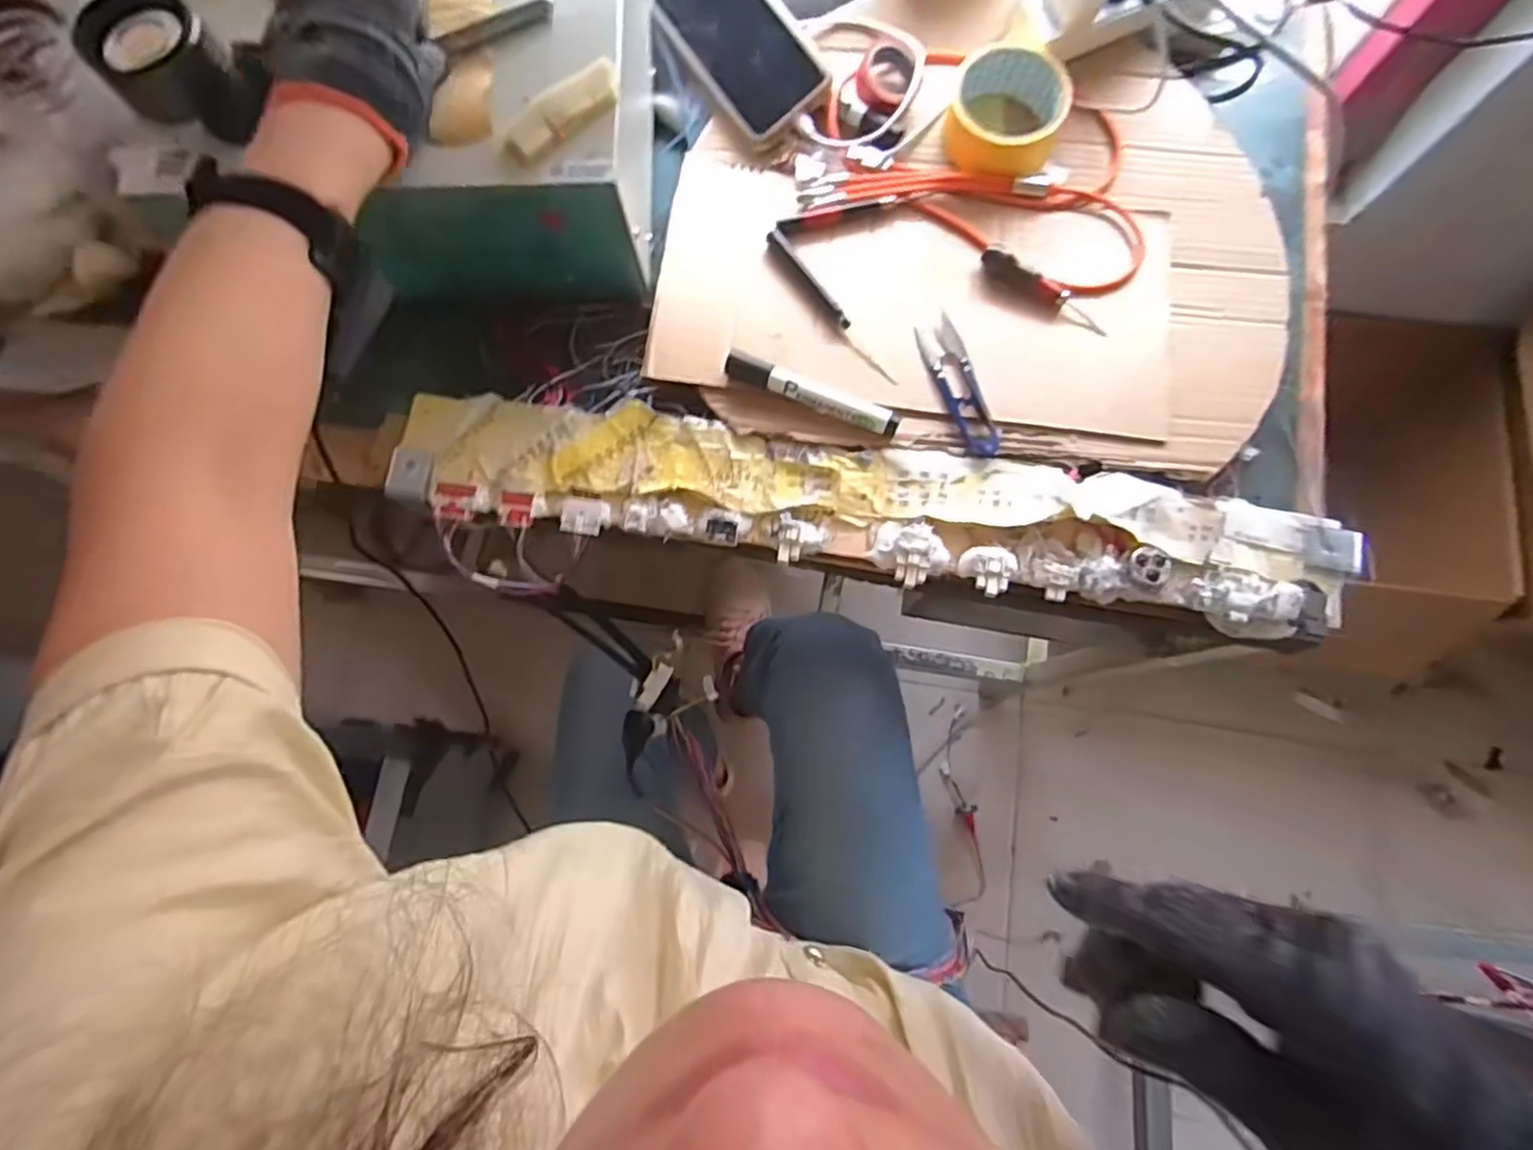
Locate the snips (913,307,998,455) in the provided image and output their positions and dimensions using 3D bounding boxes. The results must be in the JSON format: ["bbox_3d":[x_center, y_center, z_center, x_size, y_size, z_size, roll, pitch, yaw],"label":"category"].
[{"bbox_3d":[0.142,-0.137,0.514,0.028,0.016,0.111,-21,77,-5],"label":"snips"}]

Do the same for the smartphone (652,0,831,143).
[{"bbox_3d":[-0.023,-0.433,0.572,0.078,0.007,0.162,-37,84,11],"label":"smartphone"}]

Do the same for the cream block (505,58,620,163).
[{"bbox_3d":[-0.126,-0.290,0.439,0.084,0.011,0.025,-40,80,-9],"label":"cream block"}]

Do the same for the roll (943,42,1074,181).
[{"bbox_3d":[0.191,-0.369,0.554,0.086,0.046,0.099,17,77,4],"label":"roll"}]

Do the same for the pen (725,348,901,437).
[{"bbox_3d":[0.032,-0.130,0.509,0.130,0.017,0.017,22,78,5],"label":"pen"}]

